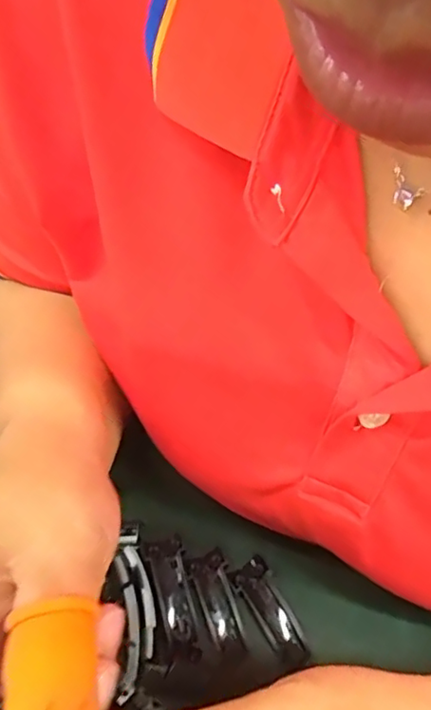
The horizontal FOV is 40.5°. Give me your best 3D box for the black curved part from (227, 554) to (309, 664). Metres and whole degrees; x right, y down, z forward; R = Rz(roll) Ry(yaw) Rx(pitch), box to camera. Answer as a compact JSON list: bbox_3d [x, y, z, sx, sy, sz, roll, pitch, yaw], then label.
[{"bbox_3d":[0.030,0.141,0.323,0.023,0.010,0.057,-26,59,-16],"label":"black curved part"}]

